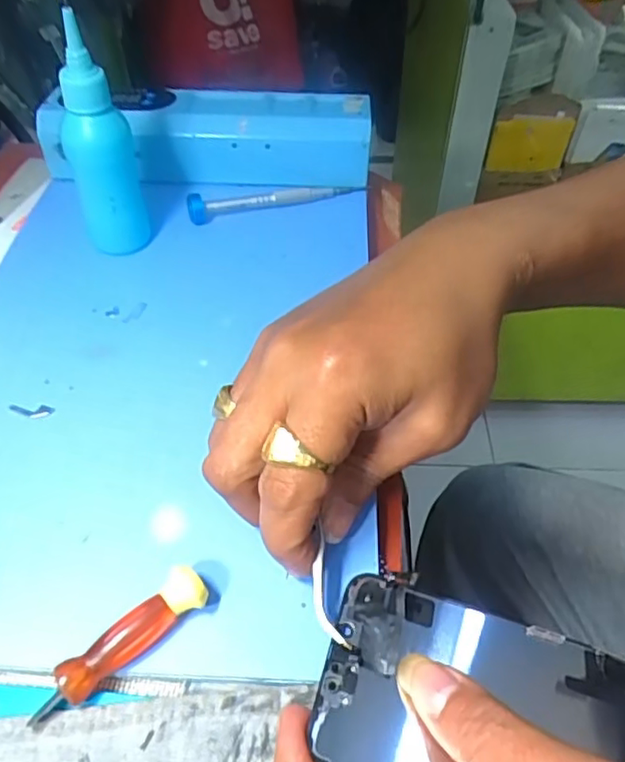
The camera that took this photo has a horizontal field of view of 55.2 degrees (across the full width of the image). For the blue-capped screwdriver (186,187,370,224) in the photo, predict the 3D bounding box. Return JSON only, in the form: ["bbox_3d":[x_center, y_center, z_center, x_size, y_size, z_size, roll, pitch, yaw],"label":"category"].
[{"bbox_3d":[-0.021,-0.117,0.375,0.114,0.013,0.012,-12,51,-11],"label":"blue-capped screwdriver"}]

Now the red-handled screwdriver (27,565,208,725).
[{"bbox_3d":[-0.065,0.090,0.203,0.063,0.014,0.015,-35,59,-27],"label":"red-handled screwdriver"}]

